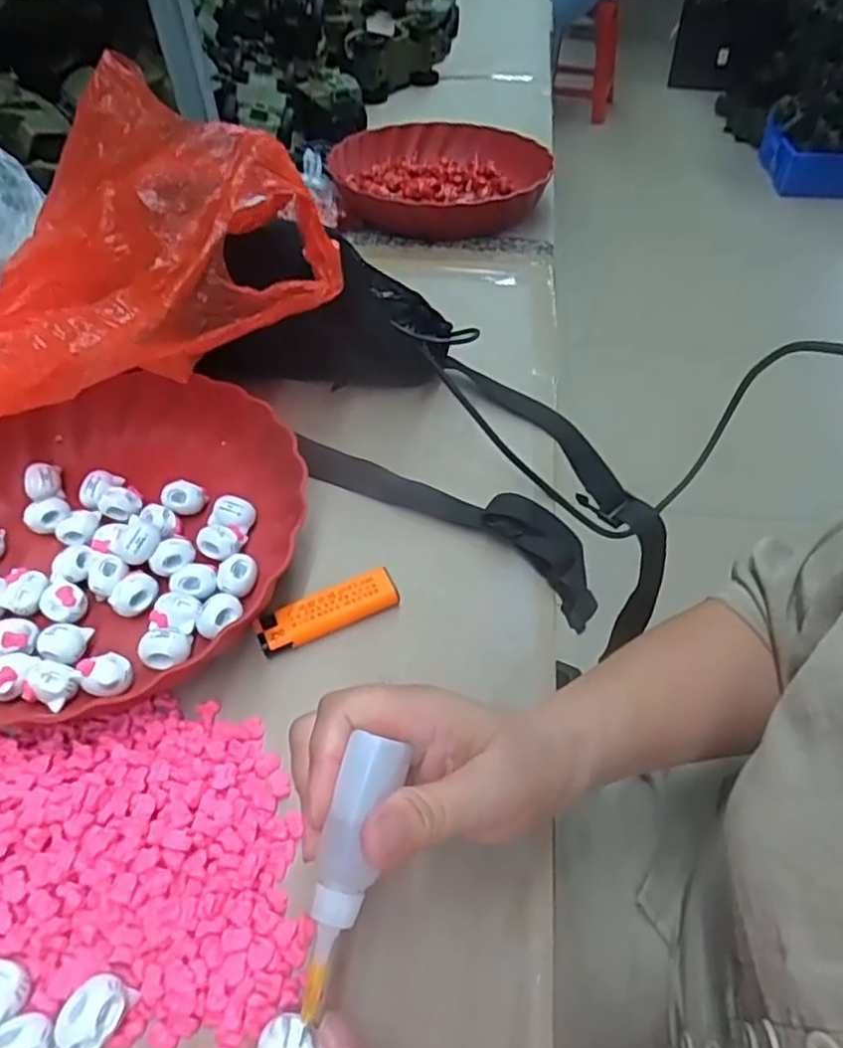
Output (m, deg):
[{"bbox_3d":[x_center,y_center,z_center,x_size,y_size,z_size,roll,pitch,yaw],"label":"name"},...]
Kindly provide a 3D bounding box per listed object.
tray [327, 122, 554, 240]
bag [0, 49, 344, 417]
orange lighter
[{"bbox_3d":[0.020,-0.389,0.745,0.233,0.039,0.228,-1,49,2],"label":"tray"},{"bbox_3d":[-0.194,-0.157,0.396,0.276,0.124,0.152,-2,49,2],"label":"bag"},{"bbox_3d":[-0.052,0.050,0.372,0.079,0.012,0.023,-20,51,-14],"label":"orange lighter"}]

